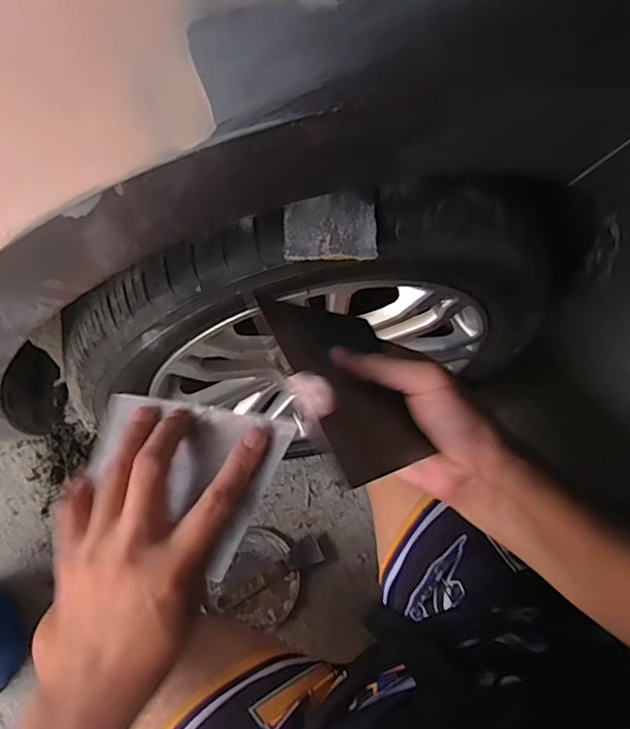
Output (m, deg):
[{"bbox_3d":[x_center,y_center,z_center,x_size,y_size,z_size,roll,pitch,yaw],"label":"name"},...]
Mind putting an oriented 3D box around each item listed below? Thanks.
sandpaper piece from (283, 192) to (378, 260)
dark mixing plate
[{"bbox_3d":[0.012,-0.108,0.439,0.071,0.010,0.056,-3,66,-3],"label":"sandpaper piece"},{"bbox_3d":[0.026,0.009,0.356,0.100,0.011,0.132,3,49,-43],"label":"dark mixing plate"}]

